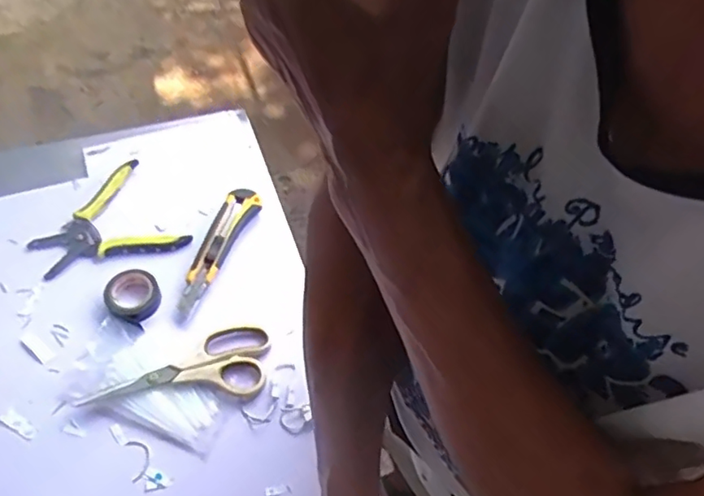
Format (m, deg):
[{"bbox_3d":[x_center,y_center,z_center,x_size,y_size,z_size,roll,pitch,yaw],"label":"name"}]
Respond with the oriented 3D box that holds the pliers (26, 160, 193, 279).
[{"bbox_3d":[-0.288,-0.022,0.659,0.149,0.012,0.141,-32,63,-25],"label":"pliers"}]

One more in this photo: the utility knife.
[{"bbox_3d":[-0.156,0.002,0.647,0.037,0.014,0.176,20,55,9],"label":"utility knife"}]

